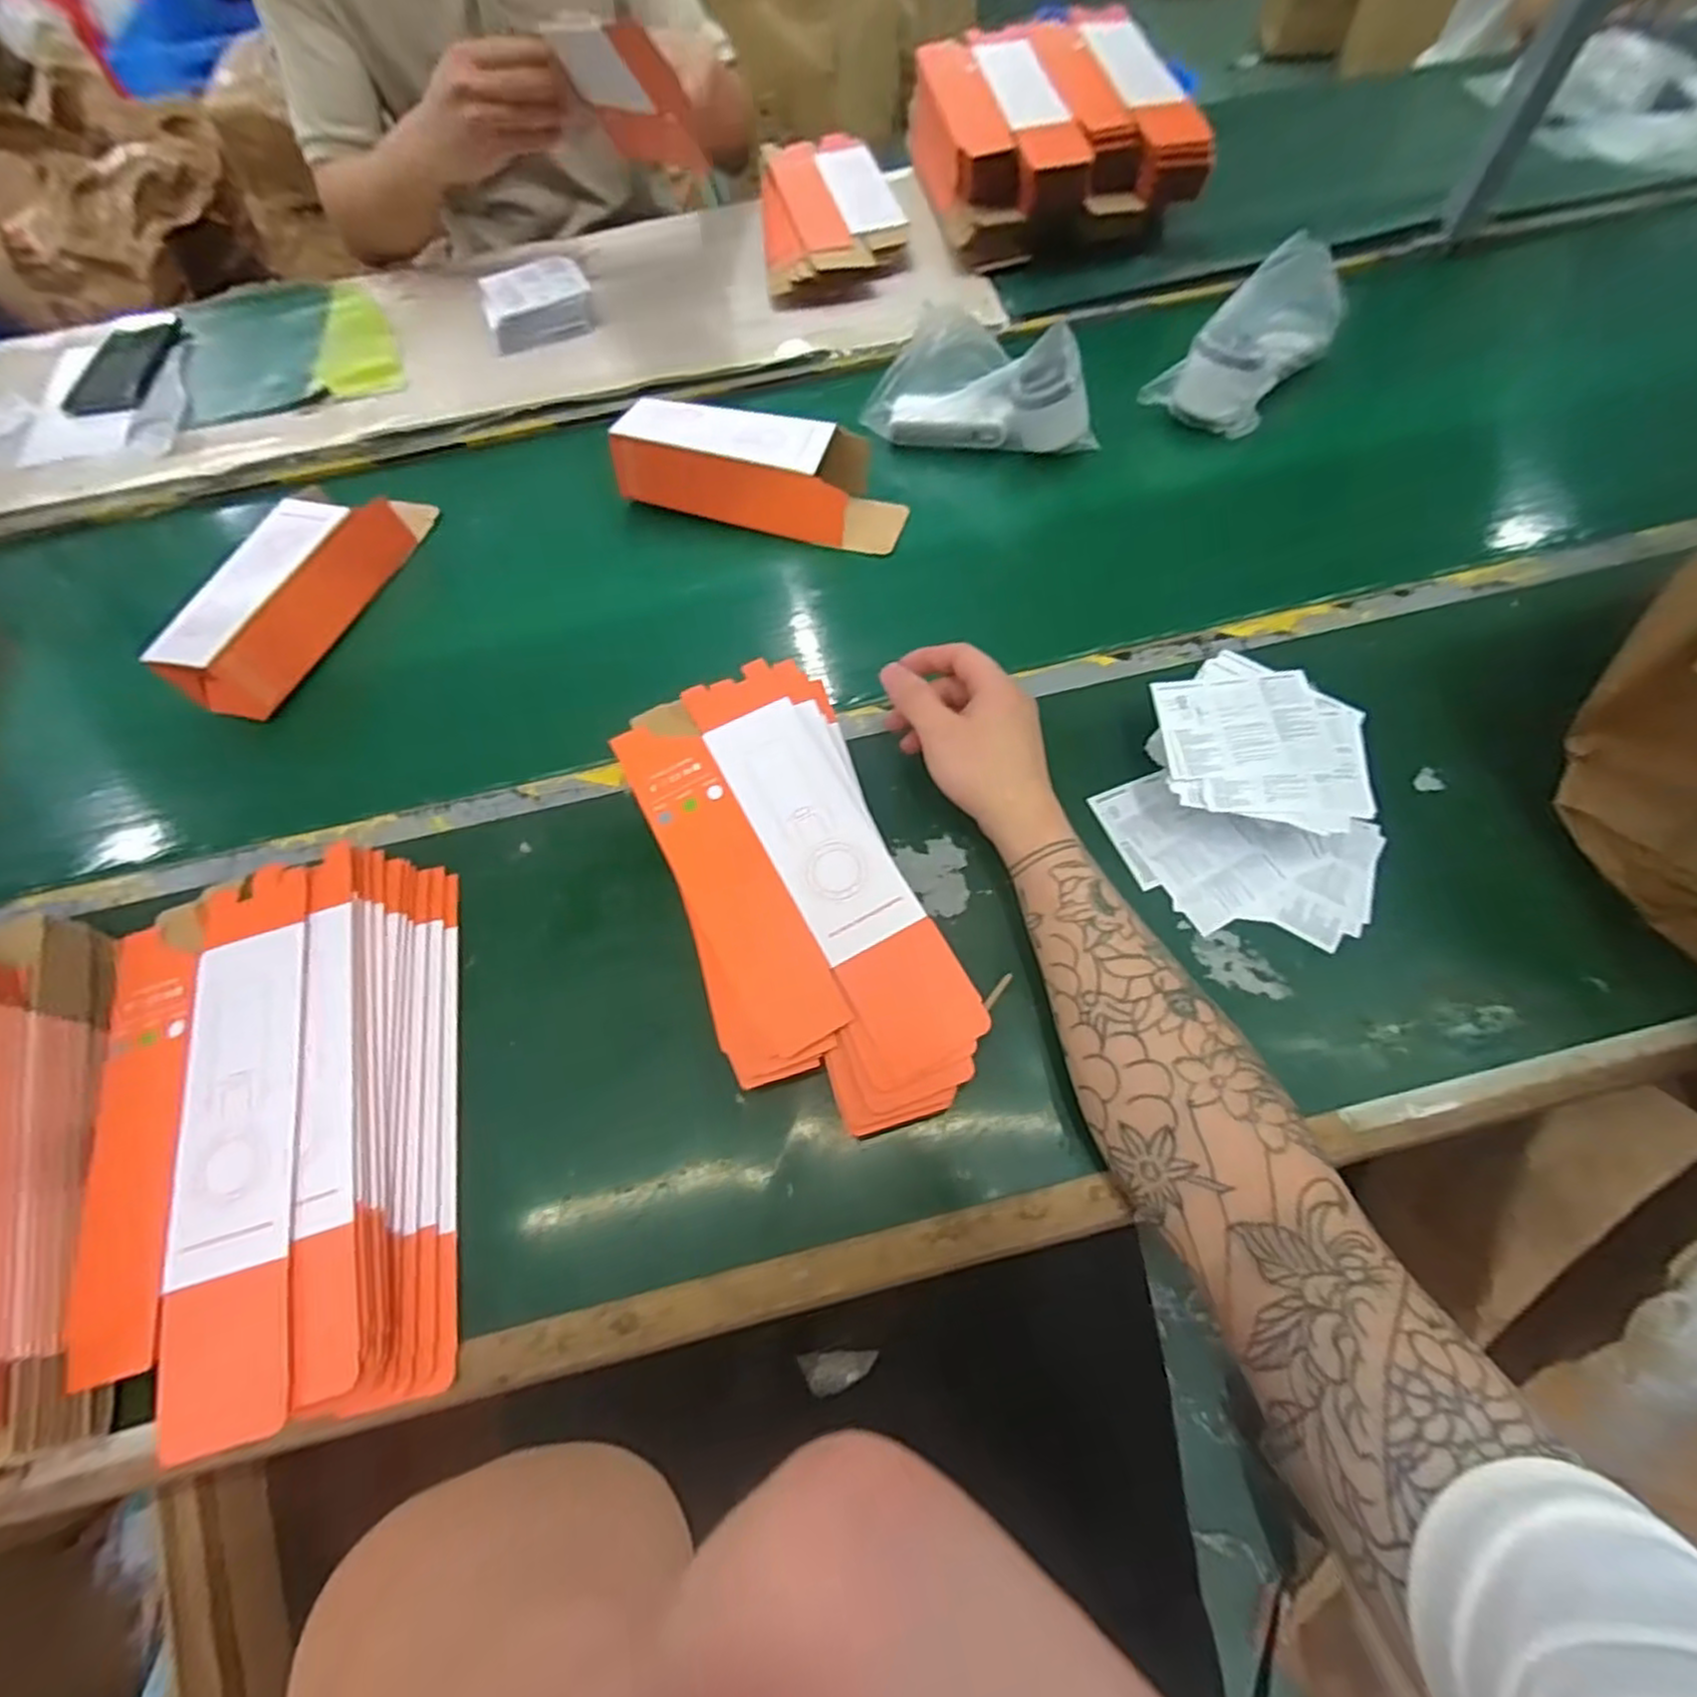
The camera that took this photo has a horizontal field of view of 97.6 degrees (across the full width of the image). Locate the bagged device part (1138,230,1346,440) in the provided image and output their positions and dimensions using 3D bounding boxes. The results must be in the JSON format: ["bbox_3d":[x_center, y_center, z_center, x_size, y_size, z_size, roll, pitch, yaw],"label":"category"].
[{"bbox_3d":[0.352,-0.440,0.649,0.157,0.095,0.087,-42,69,-17],"label":"bagged device part"}]

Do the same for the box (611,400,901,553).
[{"bbox_3d":[-0.076,-0.322,0.619,0.240,0.058,0.078,15,65,10],"label":"box"}]

